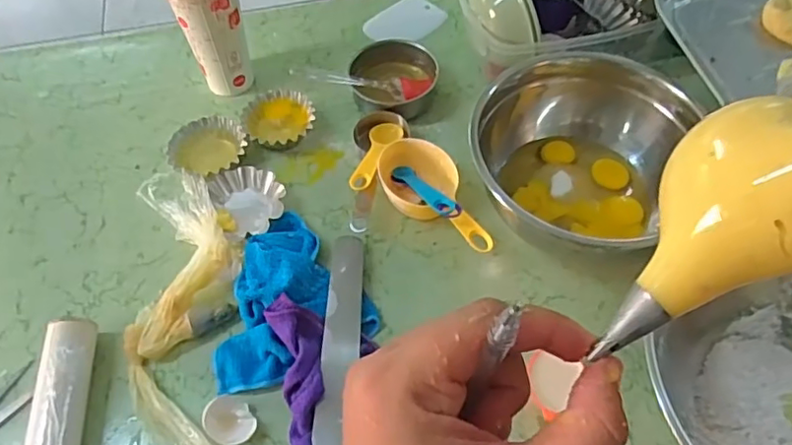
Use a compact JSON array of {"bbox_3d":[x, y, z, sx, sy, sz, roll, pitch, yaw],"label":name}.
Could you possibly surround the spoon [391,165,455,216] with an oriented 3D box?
[{"bbox_3d":[0.029,-0.039,0.654,0.024,0.018,0.111,-26,35,-15],"label":"spoon"}]

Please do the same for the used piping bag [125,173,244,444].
[{"bbox_3d":[-0.209,0.113,0.576,0.122,0.050,0.392,-12,58,-7],"label":"used piping bag"}]

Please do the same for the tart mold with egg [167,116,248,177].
[{"bbox_3d":[-0.229,-0.086,0.720,0.091,0.034,0.090,0,57,1],"label":"tart mold with egg"}]

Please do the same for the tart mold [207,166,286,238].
[{"bbox_3d":[-0.169,-0.027,0.681,0.079,0.028,0.086,-28,61,-16],"label":"tart mold"}]

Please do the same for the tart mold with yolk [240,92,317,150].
[{"bbox_3d":[-0.148,-0.128,0.745,0.087,0.027,0.090,0,57,1],"label":"tart mold with yolk"}]

